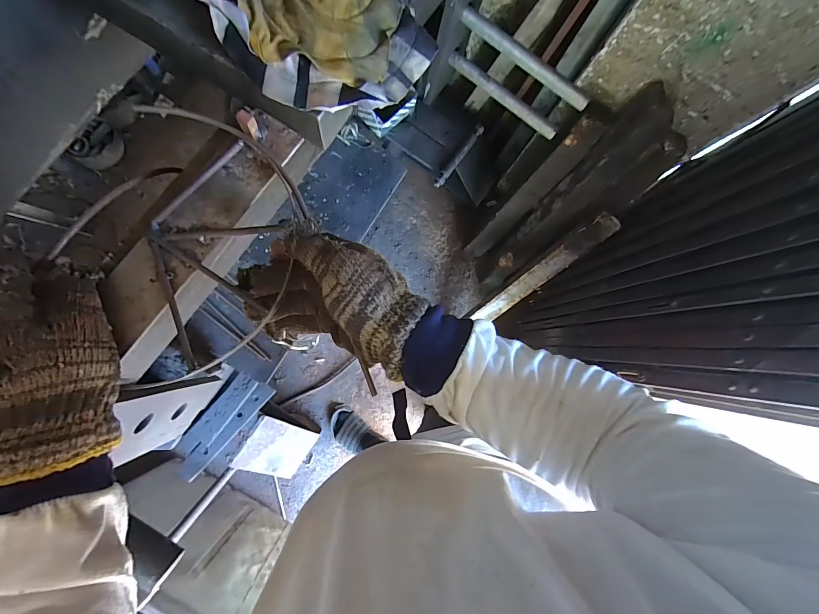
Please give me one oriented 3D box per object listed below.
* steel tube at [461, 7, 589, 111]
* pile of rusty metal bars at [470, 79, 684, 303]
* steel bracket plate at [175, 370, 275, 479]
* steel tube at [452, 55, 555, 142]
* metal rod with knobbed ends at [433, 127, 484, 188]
[{"bbox_3d":[0.199,-0.424,0.629,0.257,0.025,0.024,37,82,-1],"label":"steel tube"},{"bbox_3d":[0.376,-0.252,1.035,0.214,0.743,0.132,43,58,0],"label":"pile of rusty metal bars"},{"bbox_3d":[-0.496,0.312,0.965,0.098,0.036,0.303,39,82,-1],"label":"steel bracket plate"},{"bbox_3d":[0.188,-0.423,0.738,0.253,0.023,0.020,37,82,-1],"label":"steel tube"},{"bbox_3d":[0.129,-0.390,0.951,0.023,0.025,0.196,37,82,-1],"label":"metal rod with knobbed ends"}]

